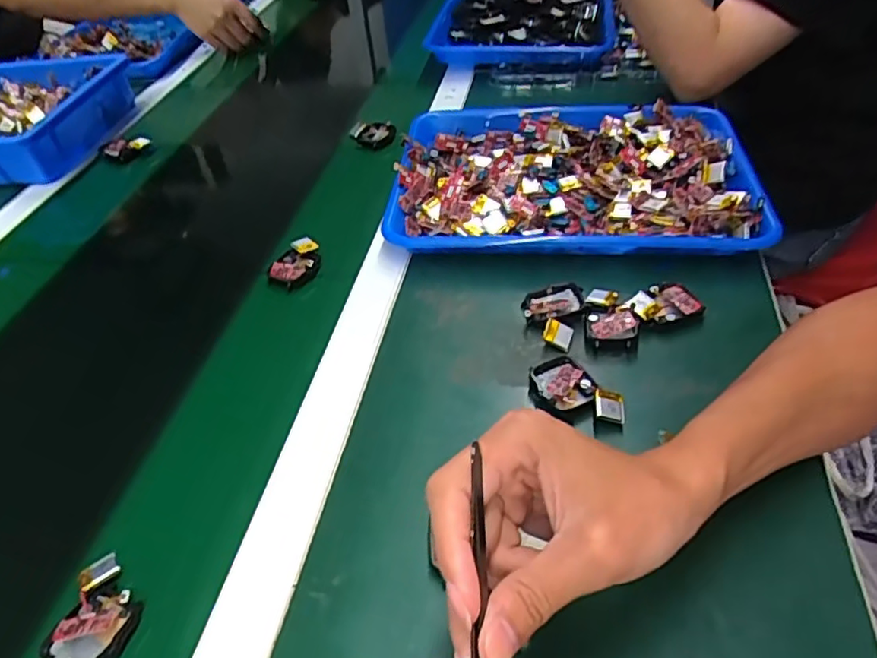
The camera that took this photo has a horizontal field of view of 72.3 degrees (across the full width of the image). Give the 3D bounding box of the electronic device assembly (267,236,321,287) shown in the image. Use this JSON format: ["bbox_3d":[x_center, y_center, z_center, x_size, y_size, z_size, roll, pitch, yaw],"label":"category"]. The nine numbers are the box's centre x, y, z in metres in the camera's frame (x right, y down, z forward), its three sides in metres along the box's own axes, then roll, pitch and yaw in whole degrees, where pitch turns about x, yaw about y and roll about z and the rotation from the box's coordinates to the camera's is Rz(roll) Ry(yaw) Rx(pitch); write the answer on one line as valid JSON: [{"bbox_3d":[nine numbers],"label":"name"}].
[{"bbox_3d":[-0.128,-0.060,0.548,0.040,0.022,0.048,25,52,29],"label":"electronic device assembly"}]

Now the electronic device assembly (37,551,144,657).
[{"bbox_3d":[-0.190,0.160,0.334,0.041,0.015,0.066,0,45,8],"label":"electronic device assembly"}]

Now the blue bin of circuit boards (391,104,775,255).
[{"bbox_3d":[0.127,-0.155,0.594,0.328,0.048,0.248,1,45,8],"label":"blue bin of circuit boards"}]

